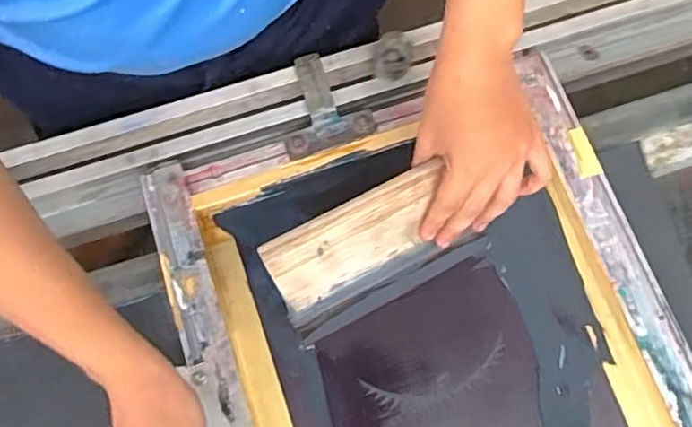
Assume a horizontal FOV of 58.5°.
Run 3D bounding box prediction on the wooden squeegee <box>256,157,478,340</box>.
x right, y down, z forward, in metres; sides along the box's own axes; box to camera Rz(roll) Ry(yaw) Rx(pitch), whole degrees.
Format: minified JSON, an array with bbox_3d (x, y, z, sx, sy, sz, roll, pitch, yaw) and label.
[{"bbox_3d":[0.010,0.035,0.498,0.134,0.119,0.023,-27,46,-5],"label":"wooden squeegee"}]

